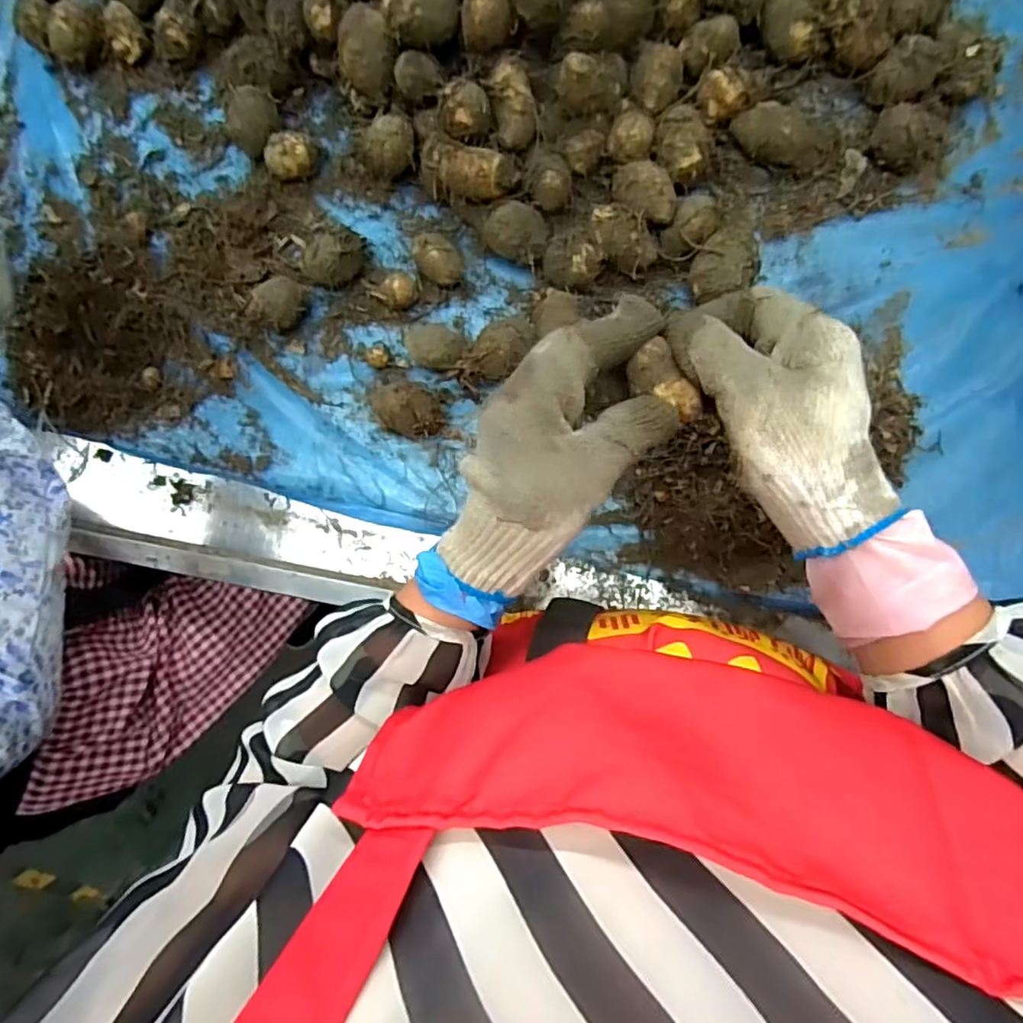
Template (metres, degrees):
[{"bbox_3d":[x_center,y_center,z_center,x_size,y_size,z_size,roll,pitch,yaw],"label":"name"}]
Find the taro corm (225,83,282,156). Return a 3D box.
[{"bbox_3d":[-0.209,-0.318,0.503,0.037,0.040,0.044,36,92,7],"label":"taro corm"}]

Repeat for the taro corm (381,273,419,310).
[{"bbox_3d":[-0.090,-0.178,0.493,0.027,0.025,0.022,-32,84,4],"label":"taro corm"}]

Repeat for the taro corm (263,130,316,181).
[{"bbox_3d":[-0.182,-0.293,0.507,0.039,0.033,0.033,-42,84,3],"label":"taro corm"}]

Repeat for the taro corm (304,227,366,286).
[{"bbox_3d":[-0.143,-0.204,0.494,0.045,0.032,0.040,1,87,6],"label":"taro corm"}]

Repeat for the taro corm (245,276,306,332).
[{"bbox_3d":[-0.187,-0.169,0.494,0.037,0.030,0.040,27,91,7],"label":"taro corm"}]

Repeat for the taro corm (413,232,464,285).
[{"bbox_3d":[-0.056,-0.200,0.489,0.033,0.031,0.042,-27,85,5],"label":"taro corm"}]

